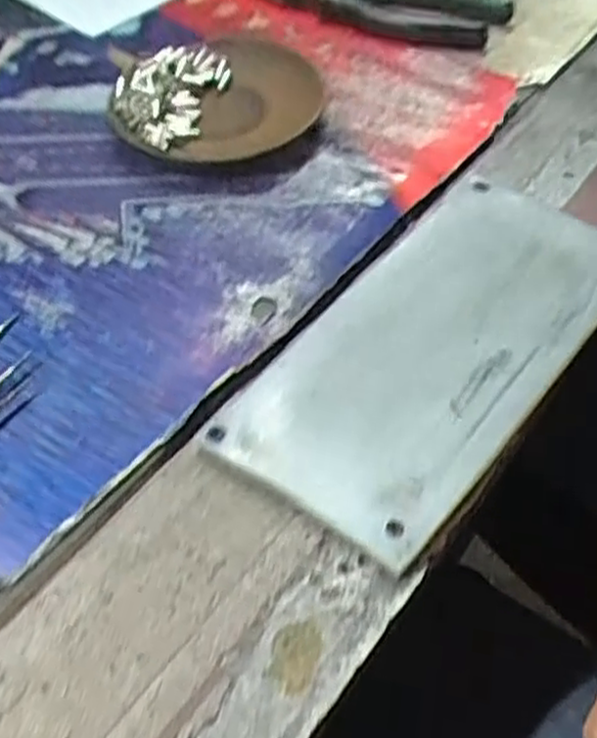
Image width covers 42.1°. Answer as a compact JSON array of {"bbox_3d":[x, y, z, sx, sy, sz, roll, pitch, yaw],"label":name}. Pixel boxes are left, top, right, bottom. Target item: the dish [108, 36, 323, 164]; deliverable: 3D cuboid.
[{"bbox_3d":[-0.045,-0.153,0.435,0.115,0.018,0.102,-10,53,-7],"label":"dish"}]

